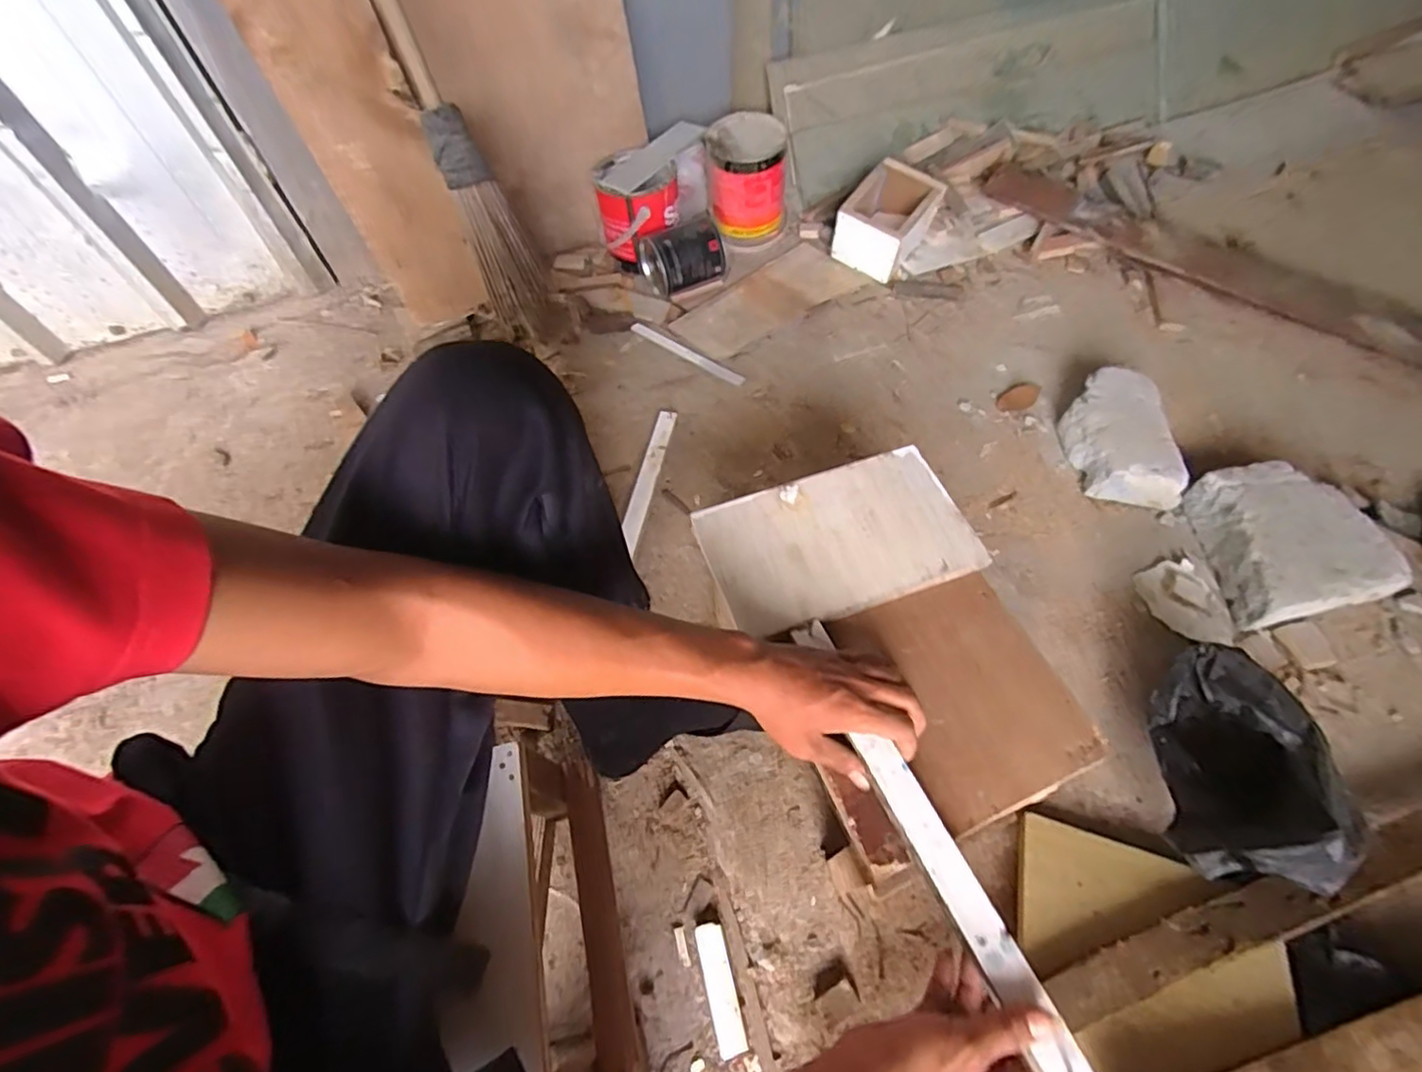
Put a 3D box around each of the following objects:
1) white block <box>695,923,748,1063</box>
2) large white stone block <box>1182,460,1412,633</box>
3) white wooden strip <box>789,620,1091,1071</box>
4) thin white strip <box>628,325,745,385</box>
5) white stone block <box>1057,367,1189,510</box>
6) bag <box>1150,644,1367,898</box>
[{"bbox_3d":[0.010,0.459,0.624,0.029,0.007,0.112,-15,60,-5],"label":"white block"},{"bbox_3d":[0.729,0.004,0.785,0.185,0.074,0.207,-7,60,0],"label":"large white stone block"},{"bbox_3d":[0.153,0.209,0.453,0.031,0.019,0.339,-23,58,-9],"label":"white wooden strip"},{"bbox_3d":[-0.040,-0.315,1.063,0.236,0.010,0.022,32,67,20],"label":"thin white strip"},{"bbox_3d":[0.580,-0.140,0.880,0.121,0.071,0.208,-1,60,3],"label":"white stone block"},{"bbox_3d":[0.531,0.235,0.621,0.142,0.143,0.214,14,62,11],"label":"bag"}]

